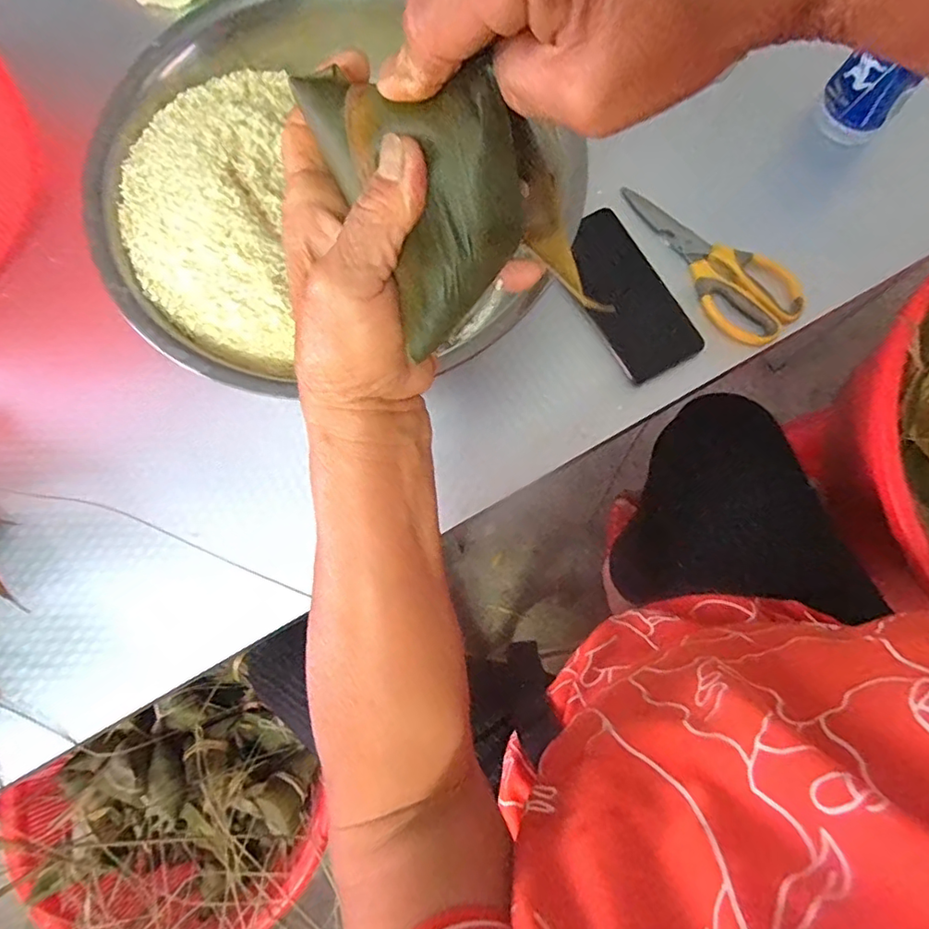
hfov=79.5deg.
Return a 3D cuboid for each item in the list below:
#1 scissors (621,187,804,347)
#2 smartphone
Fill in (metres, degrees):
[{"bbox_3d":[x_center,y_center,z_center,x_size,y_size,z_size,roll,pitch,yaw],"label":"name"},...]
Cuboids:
[{"bbox_3d":[0.227,-0.196,0.526,0.083,0.009,0.195,-40,78,-9],"label":"scissors"},{"bbox_3d":[0.144,-0.156,0.507,0.077,0.013,0.157,-29,77,-6],"label":"smartphone"}]

